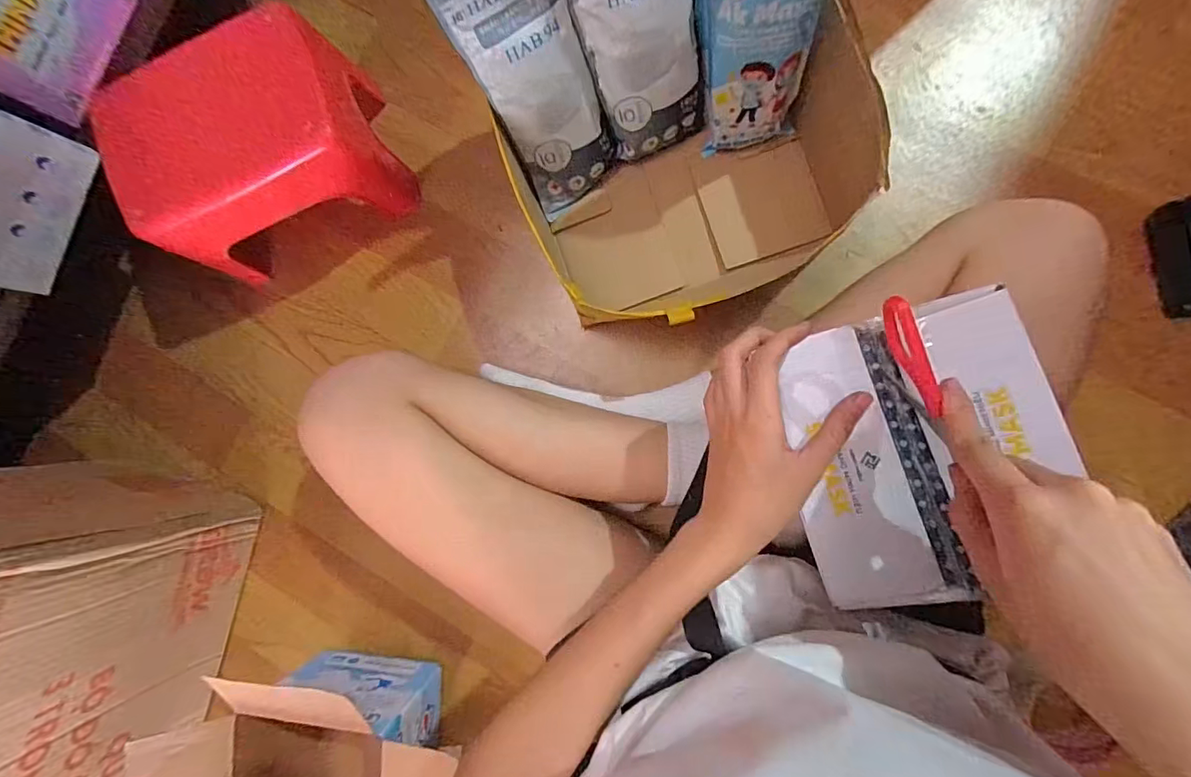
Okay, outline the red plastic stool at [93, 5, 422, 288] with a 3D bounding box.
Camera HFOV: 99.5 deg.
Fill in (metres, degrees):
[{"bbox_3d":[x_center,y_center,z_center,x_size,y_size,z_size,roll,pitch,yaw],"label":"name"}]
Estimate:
[{"bbox_3d":[-0.346,-0.241,0.539,0.240,0.159,0.160,-24,86,7],"label":"red plastic stool"}]

